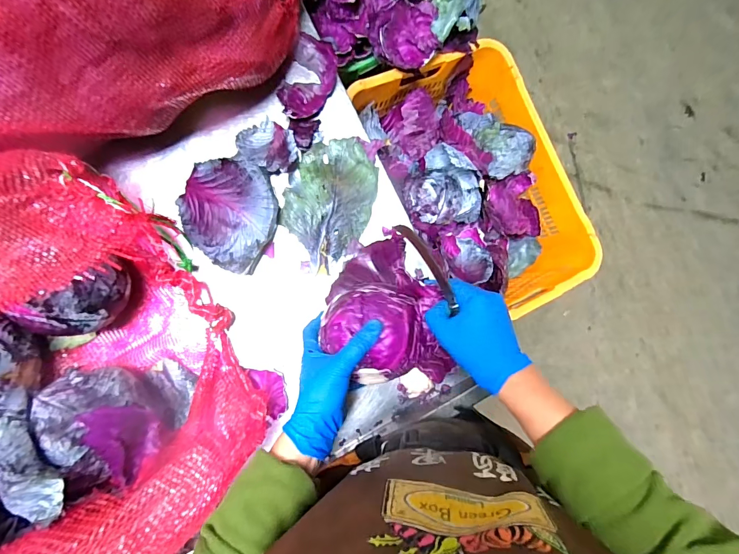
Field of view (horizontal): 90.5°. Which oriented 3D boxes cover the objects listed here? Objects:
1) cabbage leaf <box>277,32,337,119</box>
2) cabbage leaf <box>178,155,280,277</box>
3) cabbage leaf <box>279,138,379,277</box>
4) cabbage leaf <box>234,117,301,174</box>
[{"bbox_3d":[-0.091,-0.284,0.533,0.068,0.025,0.117,25,84,-6],"label":"cabbage leaf"},{"bbox_3d":[-0.192,-0.088,0.507,0.125,0.044,0.134,0,87,-8],"label":"cabbage leaf"},{"bbox_3d":[-0.059,-0.109,0.525,0.126,0.038,0.198,16,85,-7],"label":"cabbage leaf"},{"bbox_3d":[-0.144,-0.188,0.526,0.090,0.027,0.066,22,85,-6],"label":"cabbage leaf"}]

